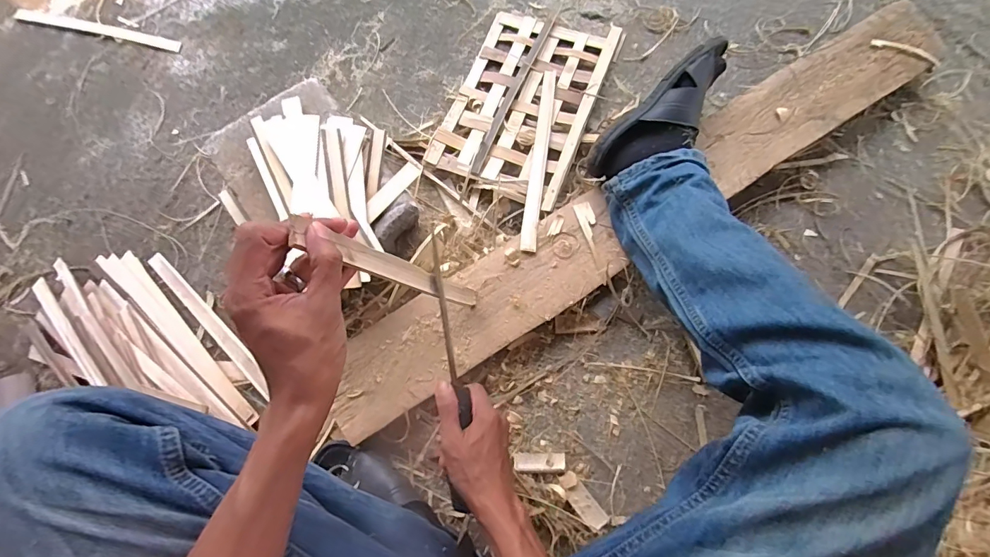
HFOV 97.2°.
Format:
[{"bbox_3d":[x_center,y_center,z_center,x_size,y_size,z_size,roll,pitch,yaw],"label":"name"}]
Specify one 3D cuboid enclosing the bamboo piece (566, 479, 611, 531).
[{"bbox_3d":[0.124,0.305,0.585,0.029,0.010,0.060,-38,78,-9],"label":"bamboo piece"}]

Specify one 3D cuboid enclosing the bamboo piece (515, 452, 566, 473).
[{"bbox_3d":[0.061,0.252,0.596,0.069,0.012,0.024,-3,75,0],"label":"bamboo piece"}]

